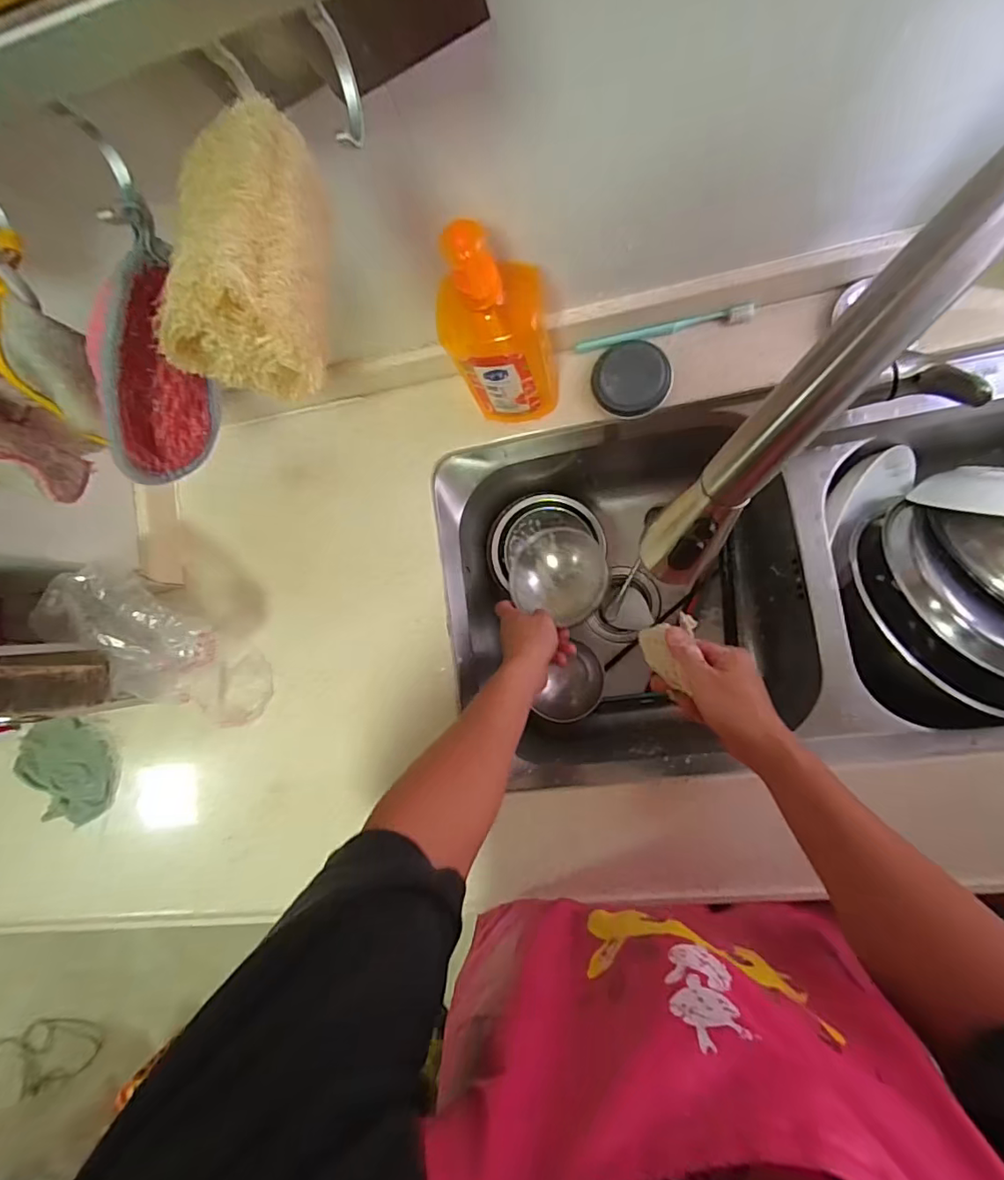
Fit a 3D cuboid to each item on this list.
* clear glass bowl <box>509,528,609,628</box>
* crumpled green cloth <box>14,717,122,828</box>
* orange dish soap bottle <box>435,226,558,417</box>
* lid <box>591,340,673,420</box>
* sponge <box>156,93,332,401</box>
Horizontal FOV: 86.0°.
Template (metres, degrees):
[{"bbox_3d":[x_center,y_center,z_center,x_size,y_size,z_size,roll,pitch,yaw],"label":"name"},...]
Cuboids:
[{"bbox_3d":[0.072,-0.020,0.679,0.121,0.061,0.110,-1,86,8],"label":"clear glass bowl"},{"bbox_3d":[-0.550,0.229,0.678,0.135,0.020,0.127,20,91,12],"label":"crumpled green cloth"},{"bbox_3d":[0.001,-0.226,0.491,0.096,0.264,0.065,-16,83,10],"label":"orange dish soap bottle"},{"bbox_3d":[0.139,-0.225,0.573,0.080,0.024,0.076,-1,86,12],"label":"lid"},{"bbox_3d":[-0.094,-0.132,0.208,0.055,0.045,0.107,10,66,-33],"label":"sponge"}]

